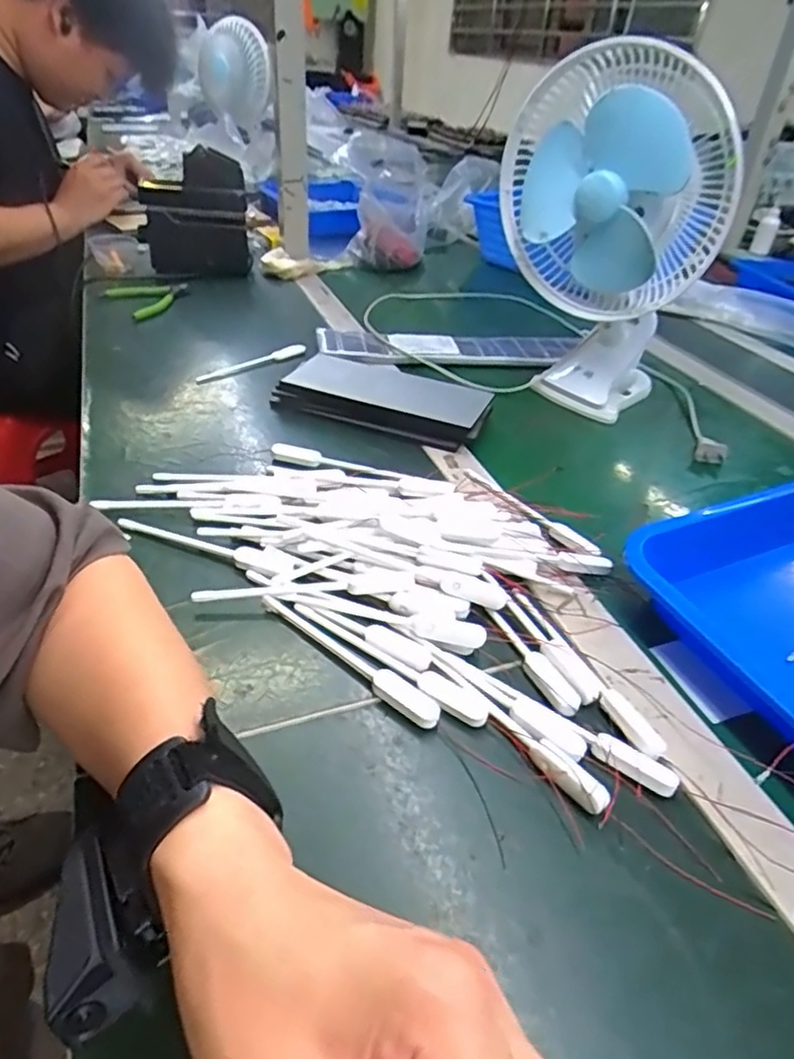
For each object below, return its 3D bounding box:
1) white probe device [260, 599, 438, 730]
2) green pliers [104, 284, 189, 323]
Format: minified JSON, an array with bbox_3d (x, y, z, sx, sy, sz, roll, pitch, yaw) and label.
[{"bbox_3d":[-0.033,0.077,0.392,0.141,0.005,0.017,28,43,27],"label":"white probe device"},{"bbox_3d":[-0.329,-0.313,0.873,0.096,0.017,0.133,-21,44,-29],"label":"green pliers"}]

